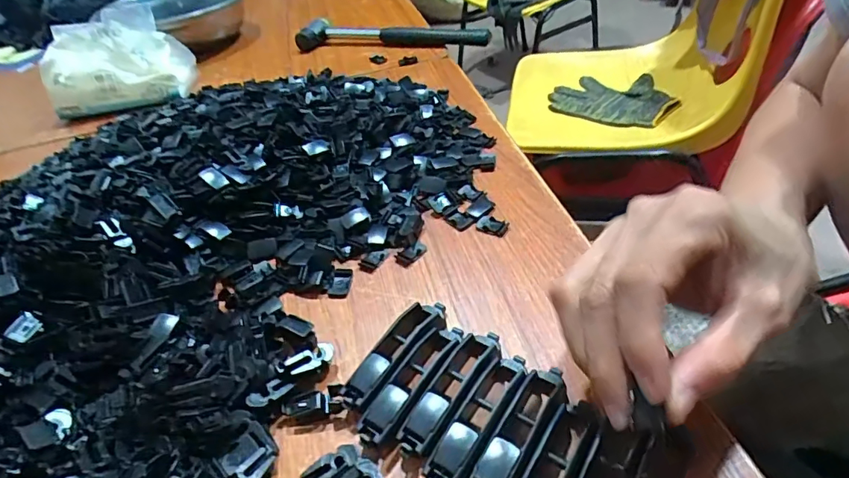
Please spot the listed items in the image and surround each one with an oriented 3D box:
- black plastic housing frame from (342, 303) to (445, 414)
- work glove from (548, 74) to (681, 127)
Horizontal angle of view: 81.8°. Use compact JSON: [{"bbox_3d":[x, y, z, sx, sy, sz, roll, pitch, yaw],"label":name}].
[{"bbox_3d":[-0.012,0.058,0.251,0.020,0.016,0.076,20,50,29],"label":"black plastic housing frame"},{"bbox_3d":[0.316,-0.238,0.815,0.193,0.028,0.147,22,50,30],"label":"work glove"}]

